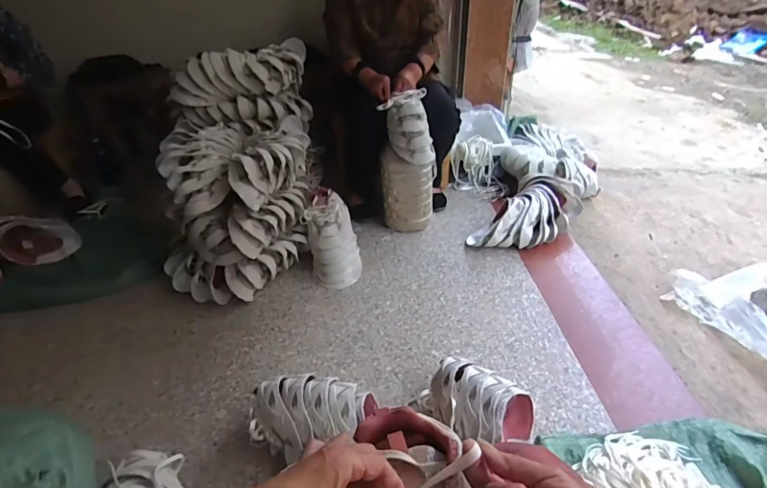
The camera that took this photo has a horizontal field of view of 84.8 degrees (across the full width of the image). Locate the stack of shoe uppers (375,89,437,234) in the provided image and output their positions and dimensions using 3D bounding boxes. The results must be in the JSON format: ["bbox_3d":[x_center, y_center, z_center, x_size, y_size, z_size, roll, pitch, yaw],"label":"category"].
[{"bbox_3d":[0.087,-0.263,1.465,0.186,0.439,0.190,5,37,9],"label":"stack of shoe uppers"}]

